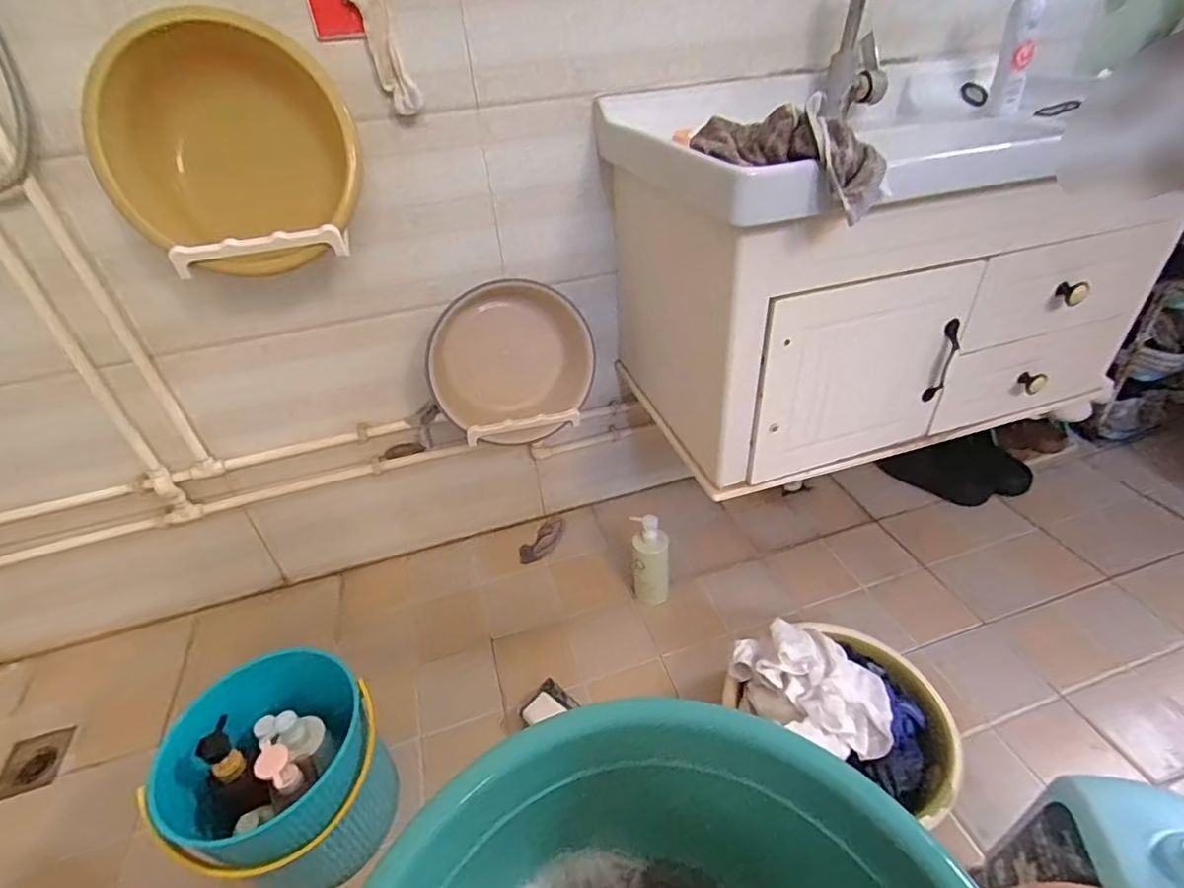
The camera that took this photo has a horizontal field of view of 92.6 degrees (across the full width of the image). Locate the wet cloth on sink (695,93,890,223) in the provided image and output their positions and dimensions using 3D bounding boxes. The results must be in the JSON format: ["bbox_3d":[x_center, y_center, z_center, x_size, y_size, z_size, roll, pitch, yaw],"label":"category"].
[{"bbox_3d":[0.213,-0.326,0.635,0.216,0.089,0.082,29,49,36],"label":"wet cloth on sink"}]

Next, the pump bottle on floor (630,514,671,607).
[{"bbox_3d":[0.119,0.242,1.134,0.073,0.198,0.070,0,38,6],"label":"pump bottle on floor"}]

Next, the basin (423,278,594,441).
[{"bbox_3d":[-0.142,-0.146,1.014,0.285,0.277,0.102,-13,20,-10],"label":"basin"}]

